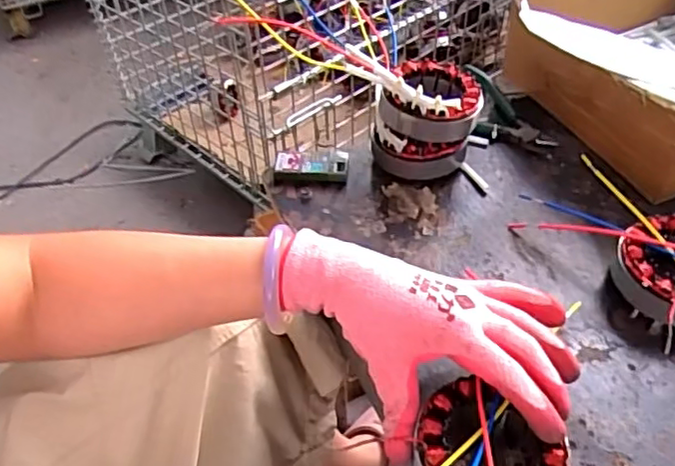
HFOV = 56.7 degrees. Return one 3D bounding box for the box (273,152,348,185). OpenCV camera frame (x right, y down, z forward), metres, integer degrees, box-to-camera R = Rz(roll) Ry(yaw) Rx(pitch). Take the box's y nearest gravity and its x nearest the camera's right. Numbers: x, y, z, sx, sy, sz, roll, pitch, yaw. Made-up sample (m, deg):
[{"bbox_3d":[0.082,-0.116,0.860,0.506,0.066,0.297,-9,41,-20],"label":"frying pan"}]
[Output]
[{"bbox_3d":[-0.024,-0.061,0.586,0.068,0.019,0.031,3,45,6],"label":"box"}]

